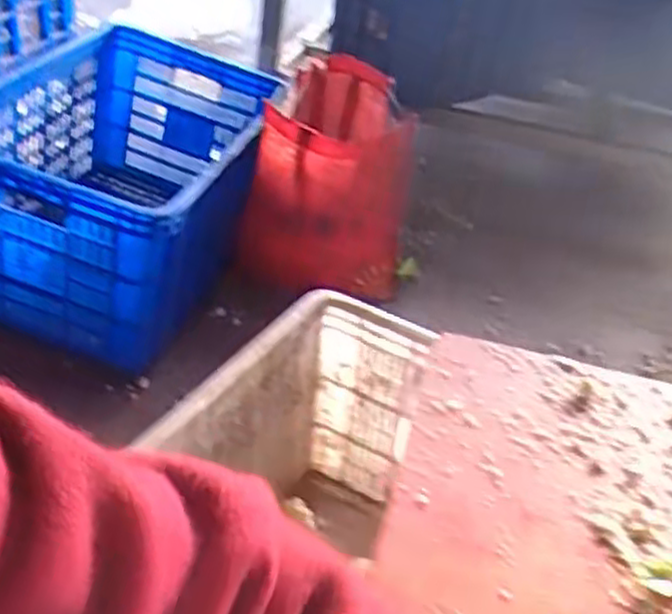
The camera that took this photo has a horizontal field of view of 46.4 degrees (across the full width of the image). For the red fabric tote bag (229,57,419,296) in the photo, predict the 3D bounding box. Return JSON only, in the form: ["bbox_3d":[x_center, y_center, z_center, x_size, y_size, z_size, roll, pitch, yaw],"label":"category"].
[{"bbox_3d":[-0.012,-0.224,1.294,0.256,0.258,0.356,7,36,-1],"label":"red fabric tote bag"}]

